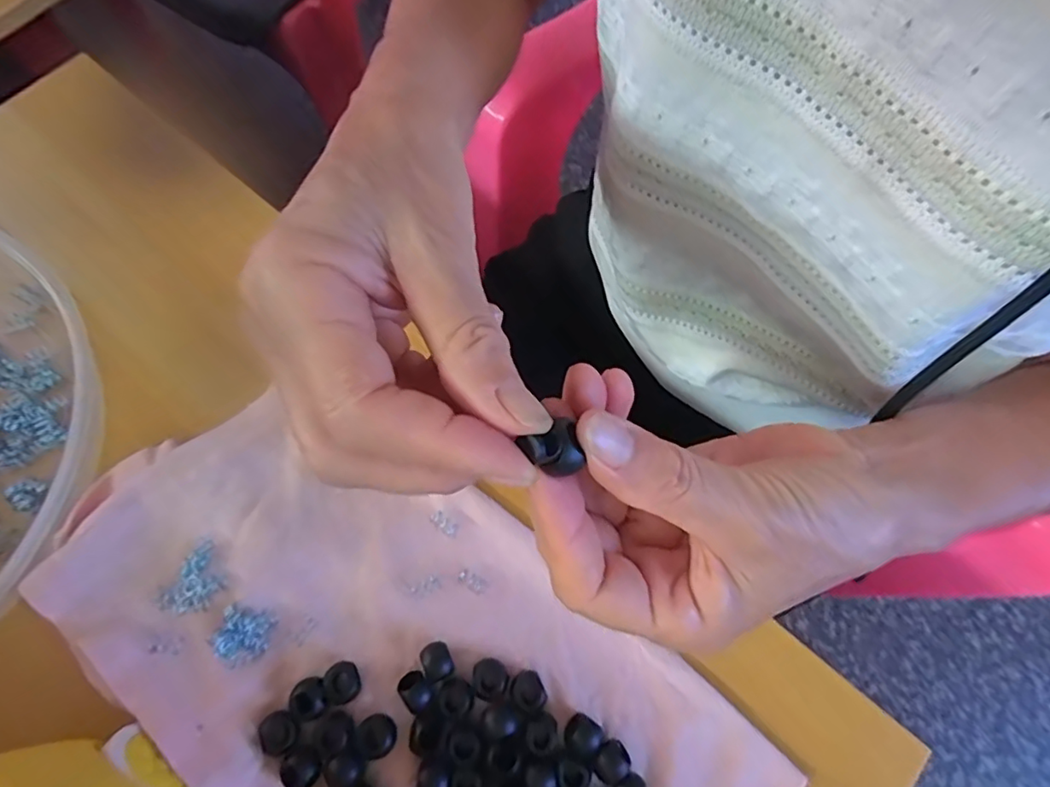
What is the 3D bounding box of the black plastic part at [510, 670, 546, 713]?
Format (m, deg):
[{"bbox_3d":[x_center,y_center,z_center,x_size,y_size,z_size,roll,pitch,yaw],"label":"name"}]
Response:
[{"bbox_3d":[0.001,0.125,0.243,0.013,0.009,0.014,1,71,-2],"label":"black plastic part"}]

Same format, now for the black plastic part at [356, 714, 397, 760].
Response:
[{"bbox_3d":[-0.060,0.138,0.234,0.014,0.009,0.015,0,69,-1],"label":"black plastic part"}]

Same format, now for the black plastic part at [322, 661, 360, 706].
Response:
[{"bbox_3d":[-0.076,0.120,0.240,0.014,0.006,0.015,1,71,-2],"label":"black plastic part"}]

